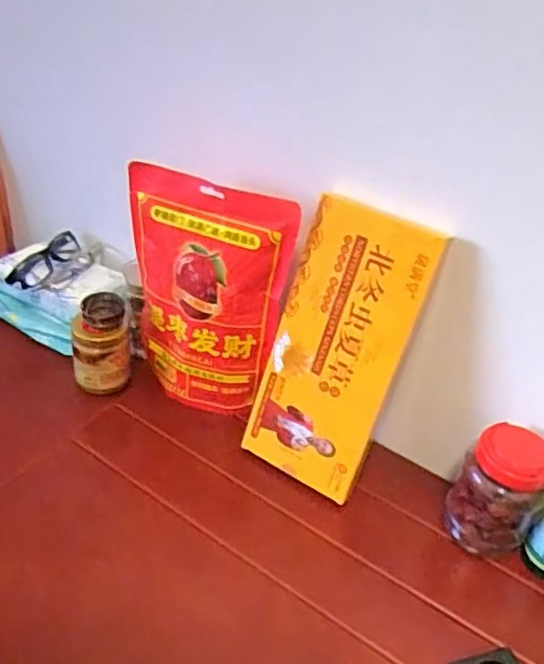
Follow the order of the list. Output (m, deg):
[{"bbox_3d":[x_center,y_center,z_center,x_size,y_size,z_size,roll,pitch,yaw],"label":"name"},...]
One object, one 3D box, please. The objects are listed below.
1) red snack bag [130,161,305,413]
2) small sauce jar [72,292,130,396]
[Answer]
[{"bbox_3d":[-0.081,-0.033,0.707,0.188,0.278,0.050,21,39,17],"label":"red snack bag"},{"bbox_3d":[-0.208,0.021,0.758,0.066,0.116,0.065,-7,39,-19],"label":"small sauce jar"}]

